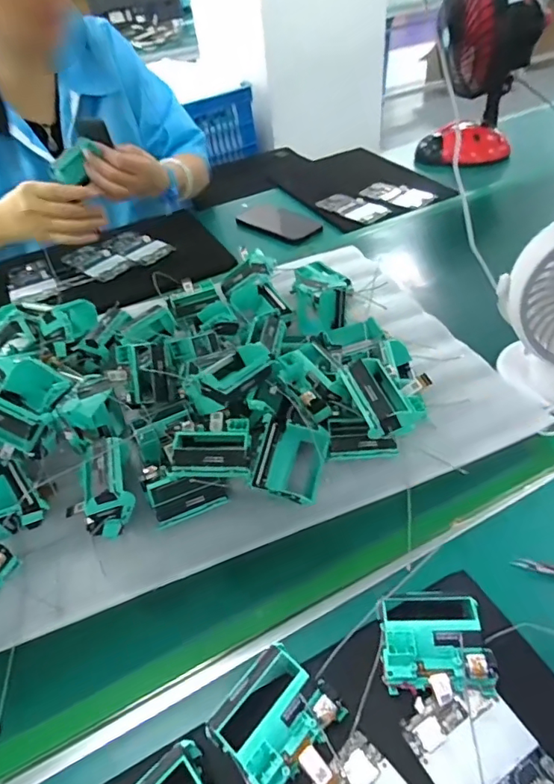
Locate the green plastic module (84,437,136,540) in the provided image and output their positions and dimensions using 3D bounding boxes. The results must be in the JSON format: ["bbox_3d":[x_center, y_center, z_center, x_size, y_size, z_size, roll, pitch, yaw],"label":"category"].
[{"bbox_3d":[-0.150,0.086,0.431,0.048,0.056,0.071,-14,46,-9],"label":"green plastic module"}]

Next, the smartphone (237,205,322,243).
[{"bbox_3d":[0.000,-0.311,0.882,0.173,0.012,0.077,30,56,32],"label":"smartphone"}]

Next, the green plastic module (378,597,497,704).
[{"bbox_3d":[0.106,0.170,0.326,0.071,0.035,0.060,-1,45,5],"label":"green plastic module"}]

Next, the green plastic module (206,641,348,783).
[{"bbox_3d":[-0.002,0.204,0.303,0.059,0.034,0.065,31,55,31],"label":"green plastic module"}]

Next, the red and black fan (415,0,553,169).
[{"bbox_3d":[0.393,-0.614,0.943,0.190,0.315,0.171,8,47,16],"label":"red and black fan"}]

